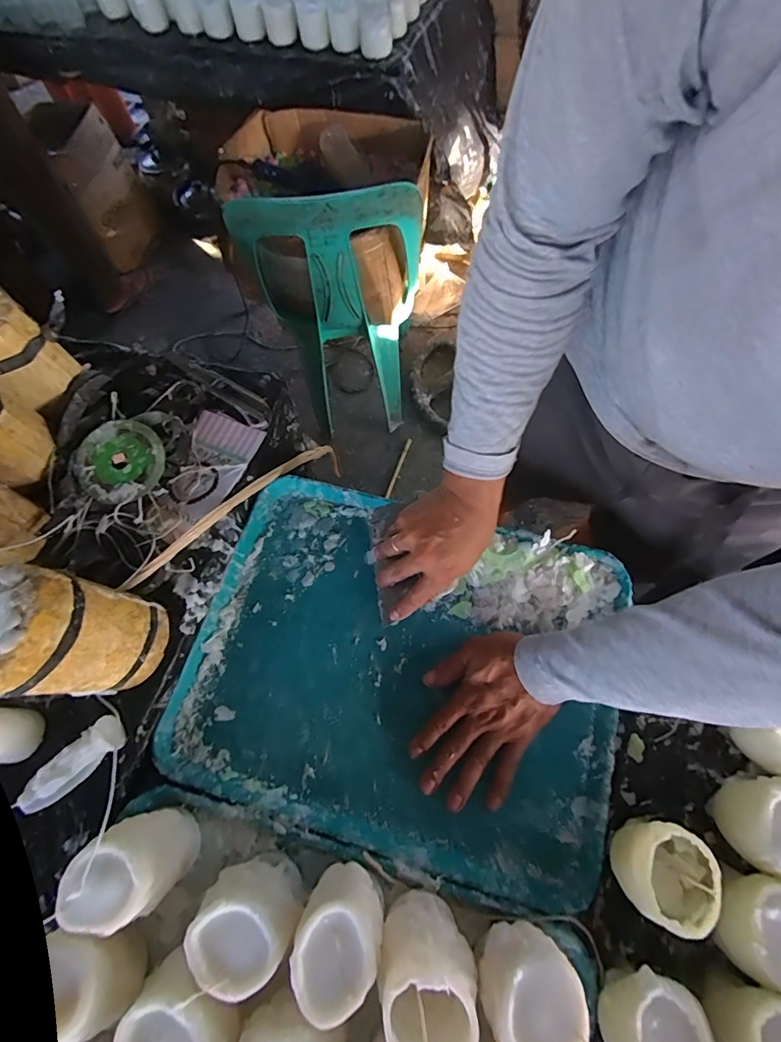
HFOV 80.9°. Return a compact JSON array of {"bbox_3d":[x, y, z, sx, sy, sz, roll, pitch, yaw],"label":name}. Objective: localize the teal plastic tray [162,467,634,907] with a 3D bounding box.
[{"bbox_3d":[0.009,0.150,0.493,0.427,0.038,0.341,14,68,9],"label":"teal plastic tray"}]

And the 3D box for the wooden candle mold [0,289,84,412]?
[{"bbox_3d":[-0.421,-0.184,0.504,0.091,0.091,0.090,31,71,15],"label":"wooden candle mold"}]

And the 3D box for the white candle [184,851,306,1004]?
[{"bbox_3d":[-0.115,0.318,0.372,0.079,0.086,0.066,33,72,16],"label":"white candle"}]

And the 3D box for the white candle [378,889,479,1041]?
[{"bbox_3d":[0.029,0.351,0.353,0.069,0.101,0.076,-18,67,-5],"label":"white candle"}]

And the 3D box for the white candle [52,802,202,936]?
[{"bbox_3d":[-0.213,0.289,0.386,0.074,0.093,0.068,-34,69,-11],"label":"white candle"}]

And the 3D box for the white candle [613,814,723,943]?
[{"bbox_3d":[0.229,0.300,0.398,0.069,0.067,0.073,-1,66,2],"label":"white candle"}]

